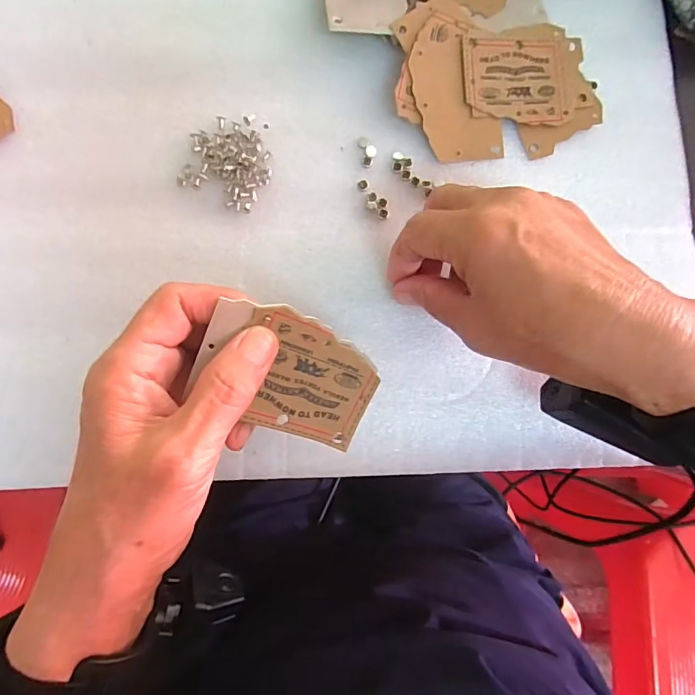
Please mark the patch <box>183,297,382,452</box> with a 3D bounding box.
[{"bbox_3d":[-0.025,0.013,0.217,0.082,0.004,0.055,21,102,-21],"label":"patch"}]

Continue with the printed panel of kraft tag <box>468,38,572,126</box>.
[{"bbox_3d":[0.107,-0.165,0.292,0.066,0.004,0.052,-1,87,-7],"label":"printed panel of kraft tag"}]

